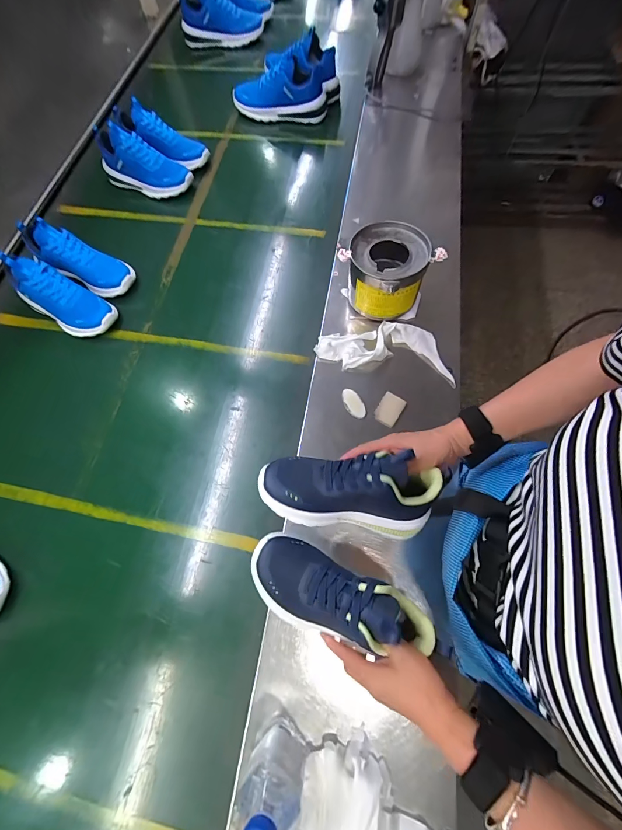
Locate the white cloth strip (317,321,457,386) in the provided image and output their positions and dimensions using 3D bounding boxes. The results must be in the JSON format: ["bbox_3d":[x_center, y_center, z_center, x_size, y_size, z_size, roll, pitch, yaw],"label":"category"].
[{"bbox_3d":[0.139,-0.128,0.633,0.249,0.020,0.102,7,71,5],"label":"white cloth strip"}]

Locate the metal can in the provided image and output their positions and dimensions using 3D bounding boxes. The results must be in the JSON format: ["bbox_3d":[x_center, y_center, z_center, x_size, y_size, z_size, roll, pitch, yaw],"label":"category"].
[{"bbox_3d":[0.140,-0.271,0.635,0.138,0.100,0.151,-1,70,3],"label":"metal can"}]

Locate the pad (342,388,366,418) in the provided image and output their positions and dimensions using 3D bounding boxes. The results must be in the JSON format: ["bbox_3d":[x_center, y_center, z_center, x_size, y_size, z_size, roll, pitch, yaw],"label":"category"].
[{"bbox_3d":[0.076,-0.021,0.601,0.030,0.004,0.058,-28,71,-7],"label":"pad"}]

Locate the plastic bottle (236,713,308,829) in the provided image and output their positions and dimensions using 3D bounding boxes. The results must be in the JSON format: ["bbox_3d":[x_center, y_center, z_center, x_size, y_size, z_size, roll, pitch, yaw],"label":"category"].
[{"bbox_3d":[-0.041,0.393,0.351,0.064,0.157,0.060,6,70,5],"label":"plastic bottle"}]

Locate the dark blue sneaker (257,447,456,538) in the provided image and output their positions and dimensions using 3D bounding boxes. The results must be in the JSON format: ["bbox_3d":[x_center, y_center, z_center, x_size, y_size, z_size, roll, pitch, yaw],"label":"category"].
[{"bbox_3d":[0.044,0.087,0.387,0.202,0.078,0.081,5,68,1],"label":"dark blue sneaker"}]

